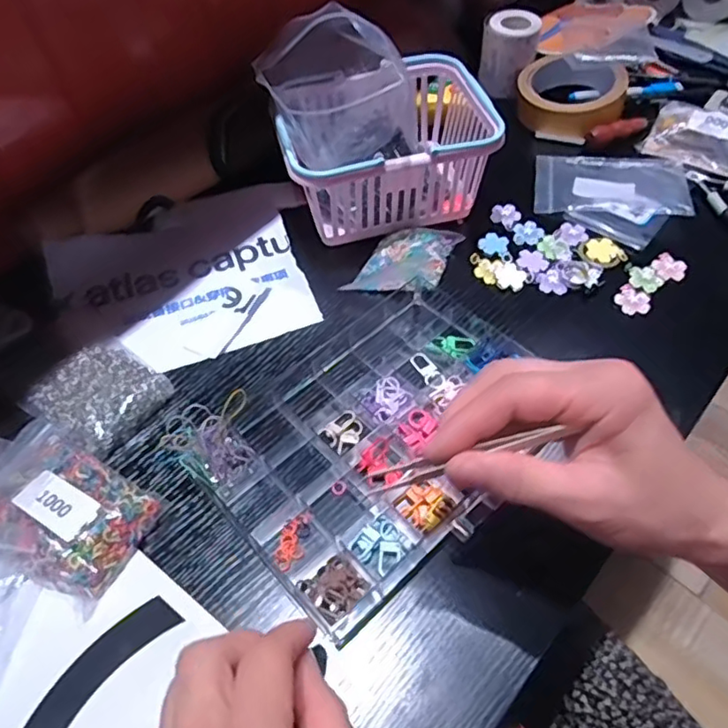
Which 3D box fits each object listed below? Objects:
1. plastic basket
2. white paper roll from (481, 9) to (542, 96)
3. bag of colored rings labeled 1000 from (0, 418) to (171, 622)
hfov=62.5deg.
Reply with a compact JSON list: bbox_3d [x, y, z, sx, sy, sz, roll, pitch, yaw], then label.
[{"bbox_3d":[0.014,-0.166,0.476,0.154,0.086,0.121,-14,56,-8],"label":"plastic basket"},{"bbox_3d":[0.138,-0.297,0.575,0.048,0.062,0.045,8,56,7],"label":"white paper roll"},{"bbox_3d":[-0.181,0.079,0.347,0.113,0.017,0.074,23,59,17],"label":"bag of colored rings labeled 1000"}]

